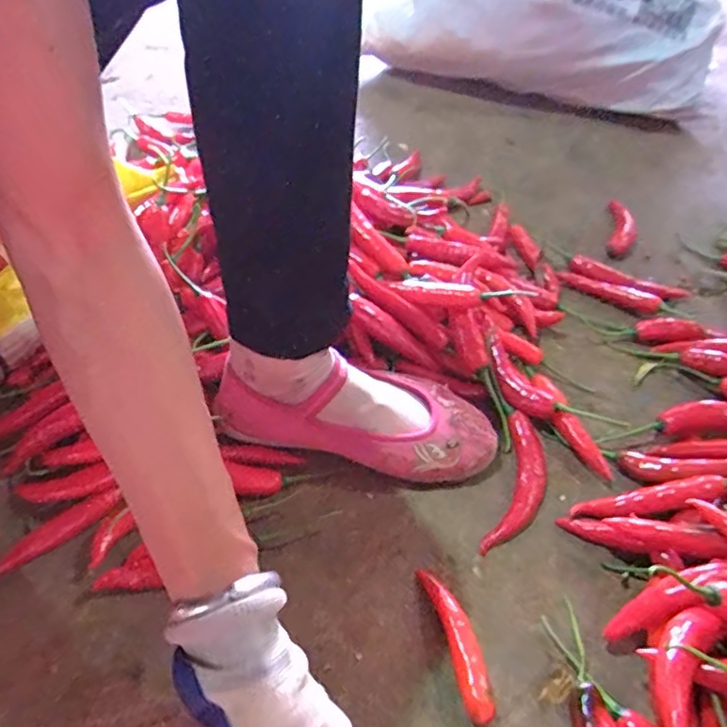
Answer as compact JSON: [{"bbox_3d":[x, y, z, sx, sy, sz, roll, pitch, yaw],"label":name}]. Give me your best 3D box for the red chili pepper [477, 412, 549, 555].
[{"bbox_3d":[0.124,0.094,0.460,0.040,0.016,0.118,15,52,12],"label":"red chili pepper"}]

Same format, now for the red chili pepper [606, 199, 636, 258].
[{"bbox_3d":[0.297,-0.160,0.680,0.025,0.018,0.085,11,51,8],"label":"red chili pepper"}]

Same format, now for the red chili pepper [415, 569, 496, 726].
[{"bbox_3d":[0.063,0.185,0.392,0.020,0.019,0.103,-12,51,-11],"label":"red chili pepper"}]

